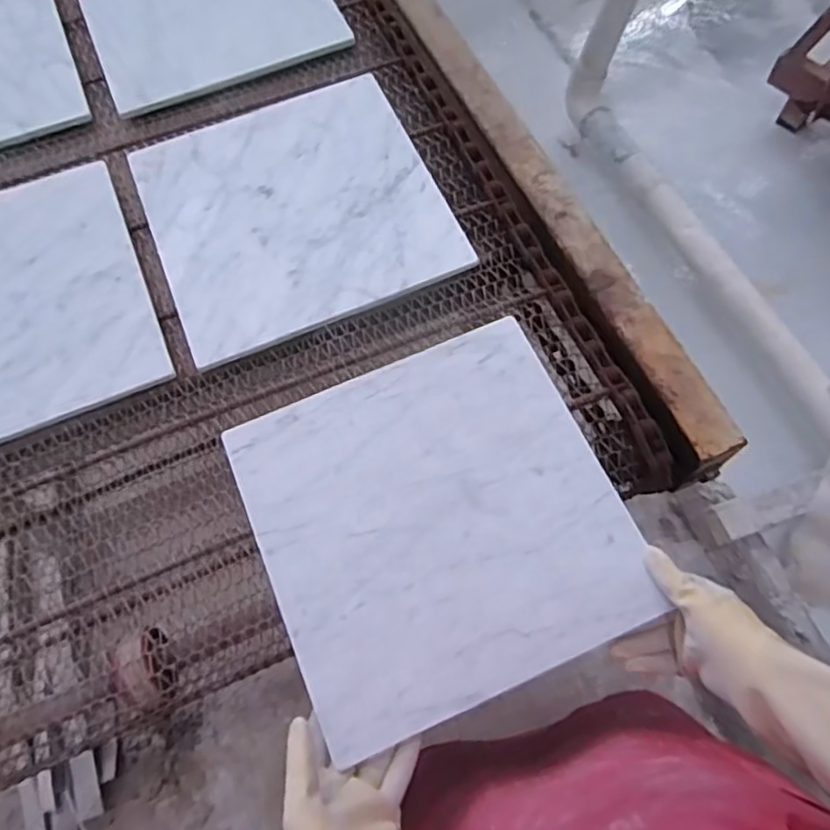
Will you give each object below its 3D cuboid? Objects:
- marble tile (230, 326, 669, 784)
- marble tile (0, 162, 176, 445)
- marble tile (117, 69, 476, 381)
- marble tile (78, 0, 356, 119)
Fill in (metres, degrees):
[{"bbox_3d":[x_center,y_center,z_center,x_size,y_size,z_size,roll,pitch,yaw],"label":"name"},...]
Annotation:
[{"bbox_3d":[0.019,0.086,0.562,0.296,0.010,0.295,-22,68,-7],"label":"marble tile"},{"bbox_3d":[-0.432,-0.108,0.656,0.300,0.013,0.300,-24,68,-8],"label":"marble tile"},{"bbox_3d":[-0.131,-0.226,0.700,0.300,0.006,0.302,-22,68,-7],"label":"marble tile"},{"bbox_3d":[-0.271,-0.536,0.841,0.299,0.005,0.301,-23,68,-7],"label":"marble tile"}]

